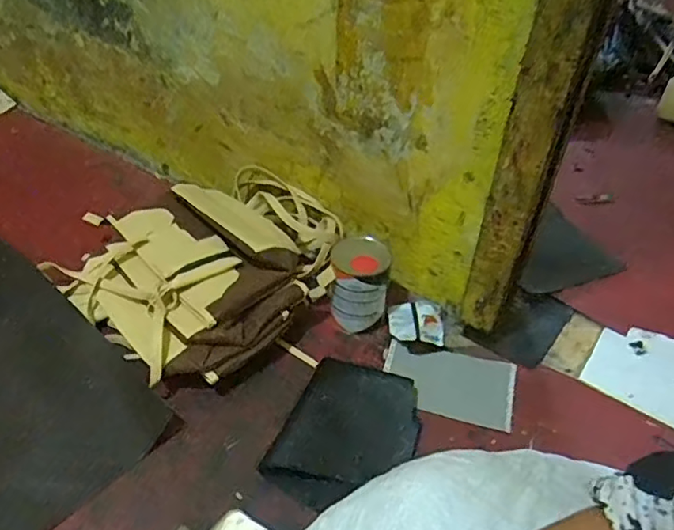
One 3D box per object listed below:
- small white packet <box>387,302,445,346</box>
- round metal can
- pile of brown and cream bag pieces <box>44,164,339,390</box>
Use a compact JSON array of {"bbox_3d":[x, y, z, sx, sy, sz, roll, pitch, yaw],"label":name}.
[{"bbox_3d":[0.132,0.096,0.947,0.091,0.036,0.082,1,42,-2],"label":"small white packet"},{"bbox_3d":[0.037,0.034,0.943,0.093,0.133,0.093,1,42,-1],"label":"round metal can"},{"bbox_3d":[-0.222,-0.015,0.972,0.392,0.124,0.400,34,50,31],"label":"pile of brown and cream bag pieces"}]

